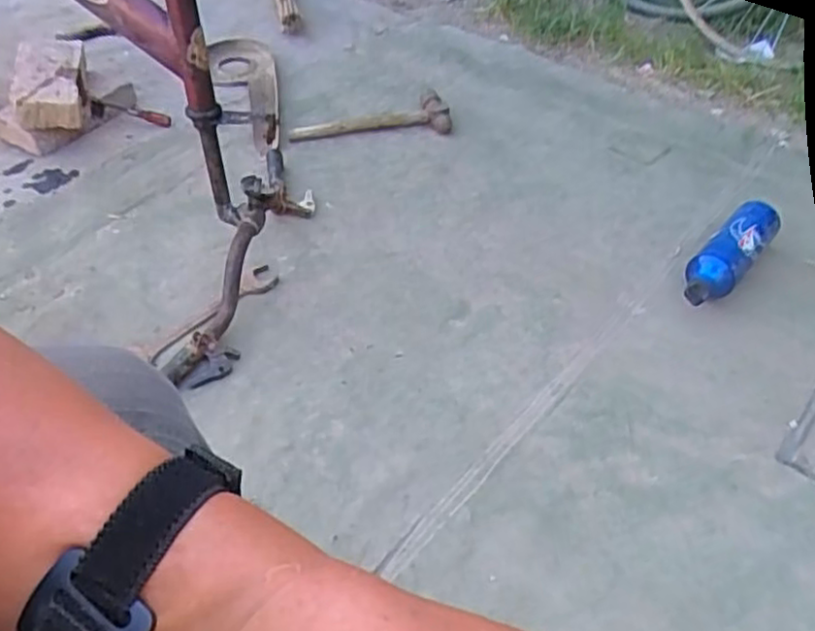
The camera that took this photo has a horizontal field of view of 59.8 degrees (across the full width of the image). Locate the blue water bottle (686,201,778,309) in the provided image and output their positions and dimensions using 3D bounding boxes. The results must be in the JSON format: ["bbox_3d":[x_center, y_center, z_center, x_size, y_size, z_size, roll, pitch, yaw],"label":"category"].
[{"bbox_3d":[0.456,-0.087,0.999,0.061,0.067,0.217,34,54,29],"label":"blue water bottle"}]

